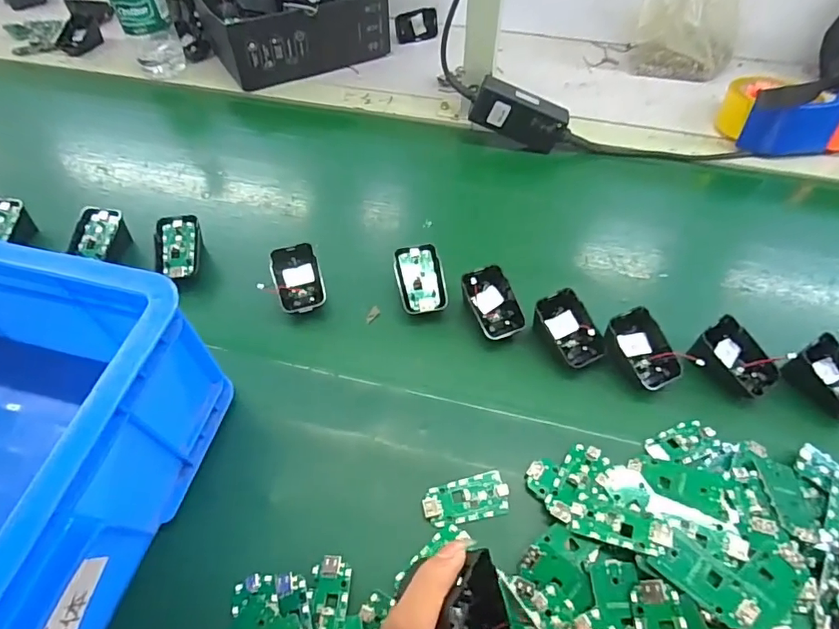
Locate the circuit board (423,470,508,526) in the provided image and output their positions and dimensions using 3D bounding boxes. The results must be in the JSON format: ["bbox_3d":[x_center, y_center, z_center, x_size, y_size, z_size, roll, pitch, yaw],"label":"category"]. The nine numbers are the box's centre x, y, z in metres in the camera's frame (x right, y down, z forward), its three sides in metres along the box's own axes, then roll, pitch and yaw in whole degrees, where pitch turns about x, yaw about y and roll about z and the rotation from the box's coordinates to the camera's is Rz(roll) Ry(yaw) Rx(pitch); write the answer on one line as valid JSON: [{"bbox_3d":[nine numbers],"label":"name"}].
[{"bbox_3d":[0.035,0.140,0.384,0.063,0.005,0.031,-9,54,-6],"label":"circuit board"}]

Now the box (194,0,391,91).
[{"bbox_3d":[-0.182,-0.438,0.755,0.240,0.095,0.162,-21,56,-14],"label":"box"}]

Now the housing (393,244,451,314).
[{"bbox_3d":[0.001,-0.032,0.498,0.044,0.023,0.068,-8,76,-7],"label":"housing"}]

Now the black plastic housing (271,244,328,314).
[{"bbox_3d":[-0.118,-0.034,0.498,0.043,0.022,0.068,-16,76,-7],"label":"black plastic housing"}]

